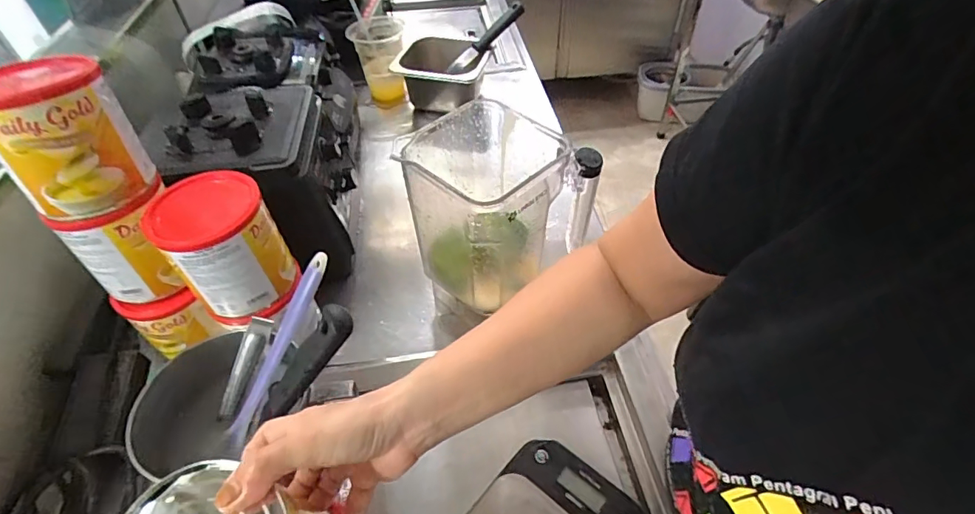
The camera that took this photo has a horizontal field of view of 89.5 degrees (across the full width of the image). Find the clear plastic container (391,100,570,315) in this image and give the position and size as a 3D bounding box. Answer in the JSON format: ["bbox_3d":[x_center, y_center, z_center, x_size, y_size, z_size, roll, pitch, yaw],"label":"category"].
[{"bbox_3d":[0.000,-0.052,0.545,0.139,0.172,0.134,-36,56,-27],"label":"clear plastic container"}]

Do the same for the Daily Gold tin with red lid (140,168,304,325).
[{"bbox_3d":[-0.259,-0.011,0.493,0.098,0.120,0.100,-1,48,1],"label":"Daily Gold tin with red lid"}]

